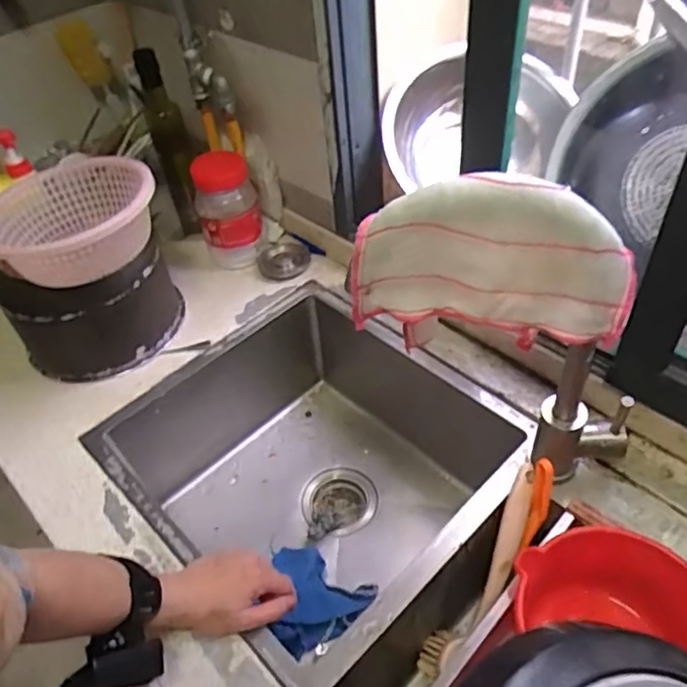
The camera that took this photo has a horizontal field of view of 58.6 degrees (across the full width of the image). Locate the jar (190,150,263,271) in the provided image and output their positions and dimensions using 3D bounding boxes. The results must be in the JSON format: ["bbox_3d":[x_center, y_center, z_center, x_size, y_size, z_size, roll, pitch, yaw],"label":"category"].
[{"bbox_3d":[-0.177,-0.209,0.931,0.088,0.178,0.082,-3,46,3],"label":"jar"}]

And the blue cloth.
[{"bbox_3d":[-0.048,0.319,0.775,0.130,0.041,0.121,29,55,30],"label":"blue cloth"}]

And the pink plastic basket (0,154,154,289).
[{"bbox_3d":[-0.325,-0.147,0.739,0.195,0.092,0.213,-22,47,-14],"label":"pink plastic basket"}]

